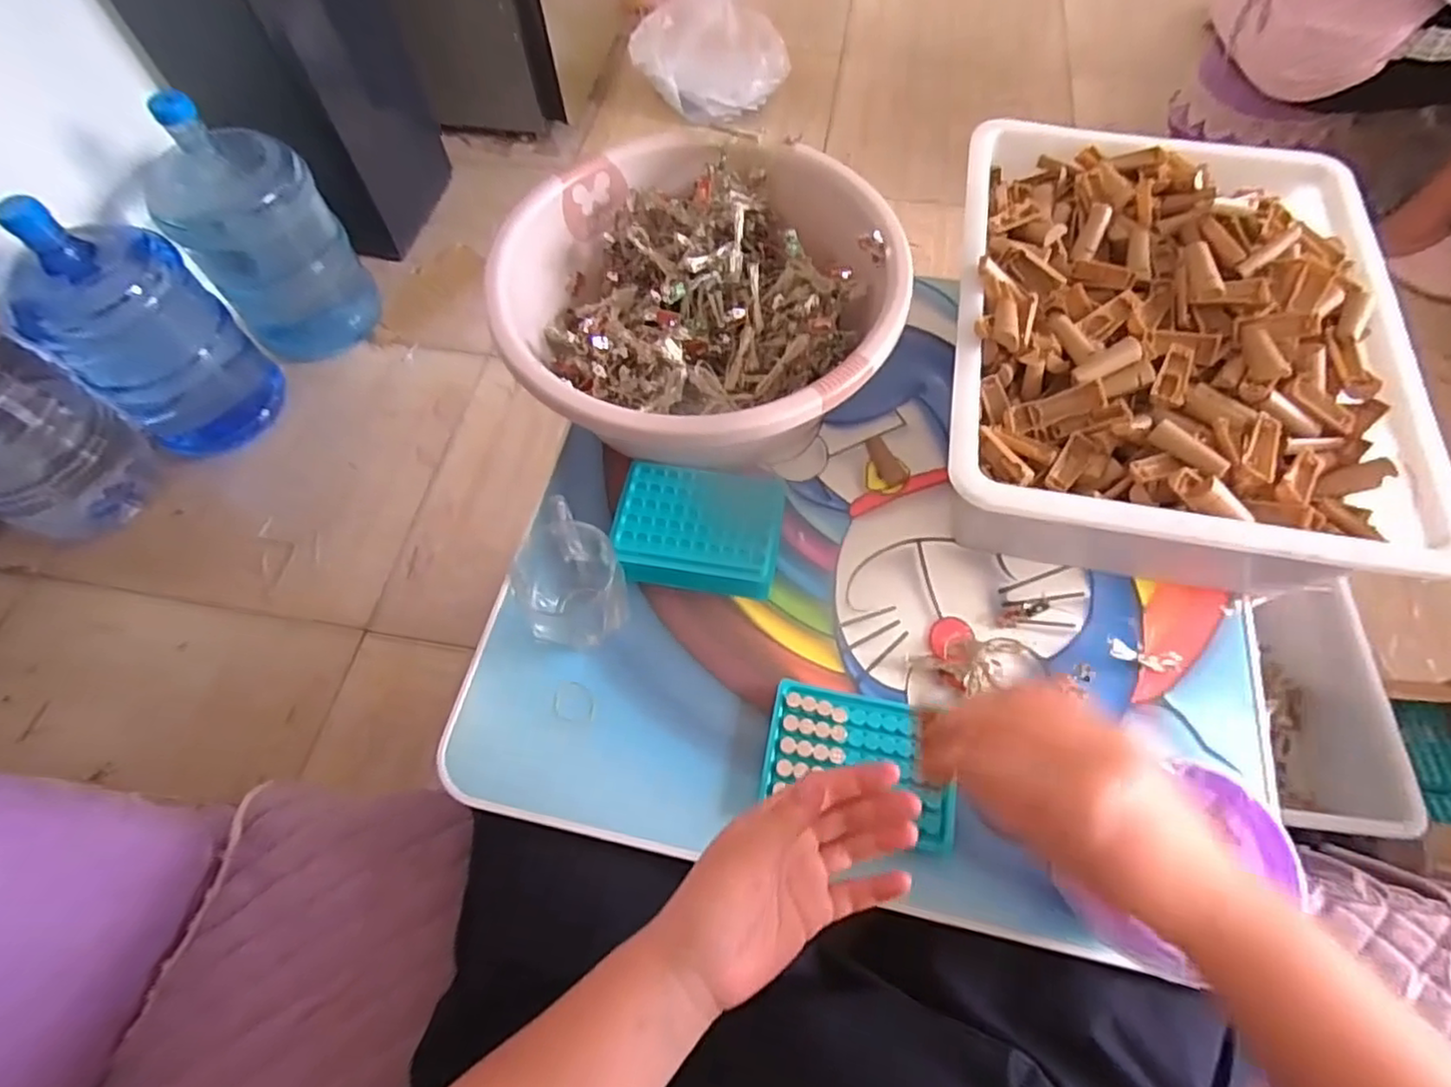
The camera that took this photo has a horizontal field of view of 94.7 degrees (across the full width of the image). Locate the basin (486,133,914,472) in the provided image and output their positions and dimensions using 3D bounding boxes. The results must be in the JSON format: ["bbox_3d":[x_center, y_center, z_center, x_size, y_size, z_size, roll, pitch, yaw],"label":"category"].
[{"bbox_3d":[-0.015,-0.201,0.581,0.310,0.129,0.287,0,63,1],"label":"basin"}]

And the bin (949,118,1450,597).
[{"bbox_3d":[0.338,-0.151,0.547,0.310,0.135,0.426,9,63,5],"label":"bin"}]

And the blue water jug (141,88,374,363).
[{"bbox_3d":[-0.804,-0.535,1.162,0.238,0.367,0.235,-33,67,-15],"label":"blue water jug"}]

